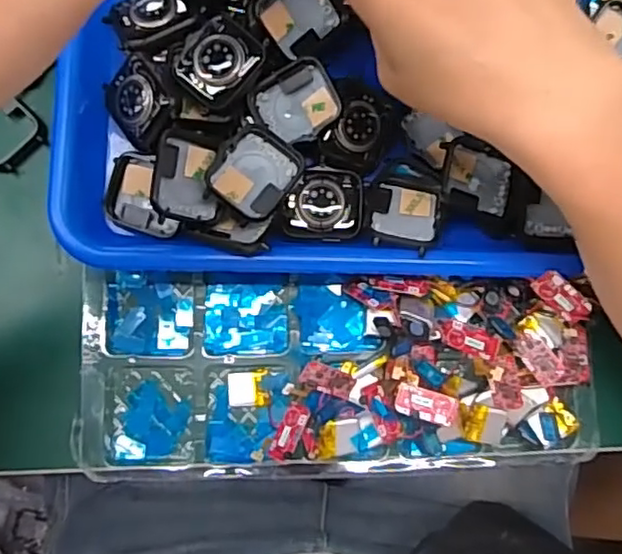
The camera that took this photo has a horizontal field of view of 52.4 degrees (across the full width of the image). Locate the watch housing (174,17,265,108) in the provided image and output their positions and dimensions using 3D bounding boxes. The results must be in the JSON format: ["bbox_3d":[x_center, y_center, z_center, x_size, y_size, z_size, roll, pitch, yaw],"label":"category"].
[{"bbox_3d":[-0.045,-0.105,0.308,0.034,0.013,0.038,37,81,4],"label":"watch housing"}]

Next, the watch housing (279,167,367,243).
[{"bbox_3d":[0.007,-0.036,0.311,0.039,0.008,0.033,4,81,-2],"label":"watch housing"}]

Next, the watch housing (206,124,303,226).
[{"bbox_3d":[-0.027,-0.049,0.303,0.036,0.015,0.041,32,81,3],"label":"watch housing"}]

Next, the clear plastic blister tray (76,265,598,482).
[{"bbox_3d":[0.015,0.048,0.316,0.253,0.035,0.101,0,81,-3],"label":"clear plastic blister tray"}]

